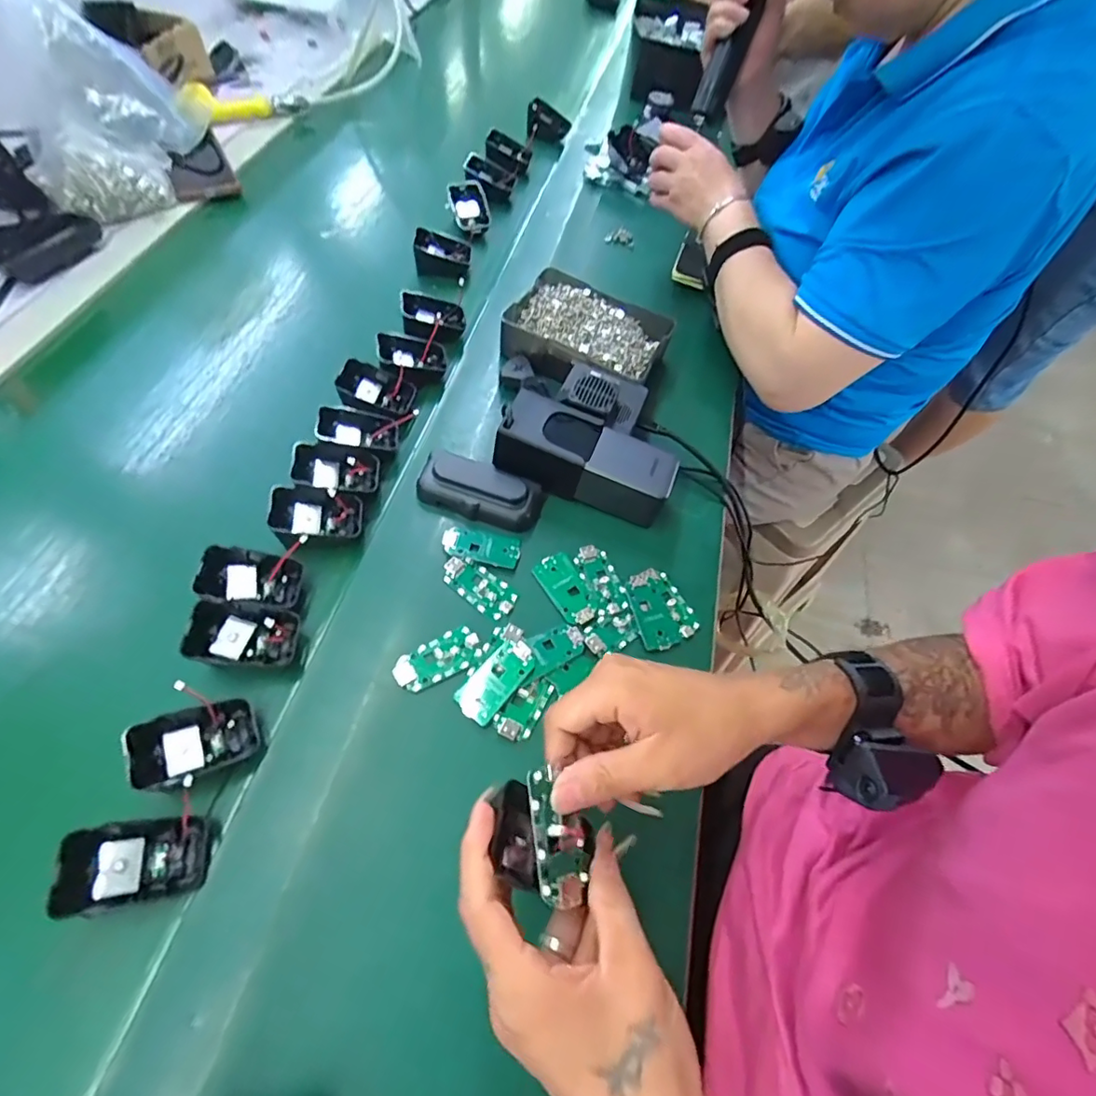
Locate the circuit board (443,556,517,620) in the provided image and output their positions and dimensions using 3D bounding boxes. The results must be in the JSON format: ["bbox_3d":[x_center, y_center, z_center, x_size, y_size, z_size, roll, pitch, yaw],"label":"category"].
[{"bbox_3d":[-0.056,0.031,0.437,0.064,0.006,0.031,32,62,14],"label":"circuit board"}]

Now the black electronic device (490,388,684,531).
[{"bbox_3d":[0.034,-0.080,0.481,0.159,0.061,0.065,23,60,-6],"label":"black electronic device"}]

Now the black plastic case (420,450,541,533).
[{"bbox_3d":[-0.058,-0.052,0.470,0.106,0.025,0.049,15,59,4],"label":"black plastic case"}]

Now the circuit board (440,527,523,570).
[{"bbox_3d":[-0.056,-0.002,0.454,0.064,0.004,0.032,11,59,2],"label":"circuit board"}]

